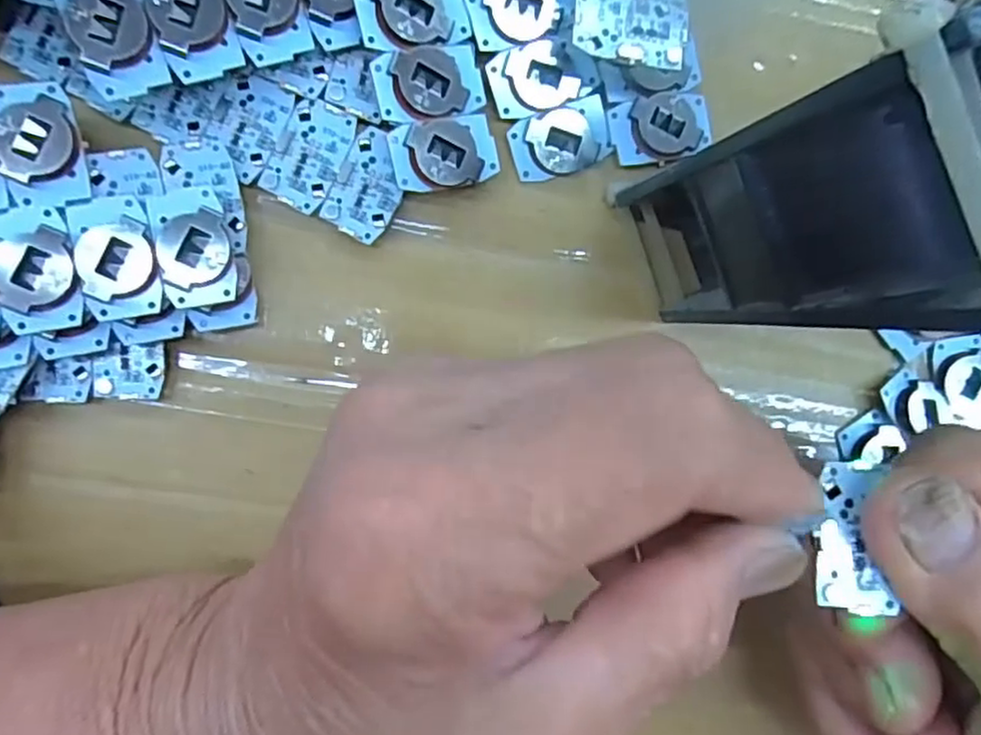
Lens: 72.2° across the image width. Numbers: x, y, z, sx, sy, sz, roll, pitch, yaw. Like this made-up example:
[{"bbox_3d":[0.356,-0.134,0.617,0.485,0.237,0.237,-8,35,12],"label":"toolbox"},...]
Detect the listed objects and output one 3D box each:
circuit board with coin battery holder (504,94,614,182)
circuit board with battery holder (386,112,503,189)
[{"bbox_3d":[0.021,-0.064,0.189,0.028,0.004,0.017,-20,96,-6],"label":"circuit board with coin battery holder"},{"bbox_3d":[-0.011,-0.057,0.181,0.029,0.004,0.017,-17,103,-18],"label":"circuit board with battery holder"}]

